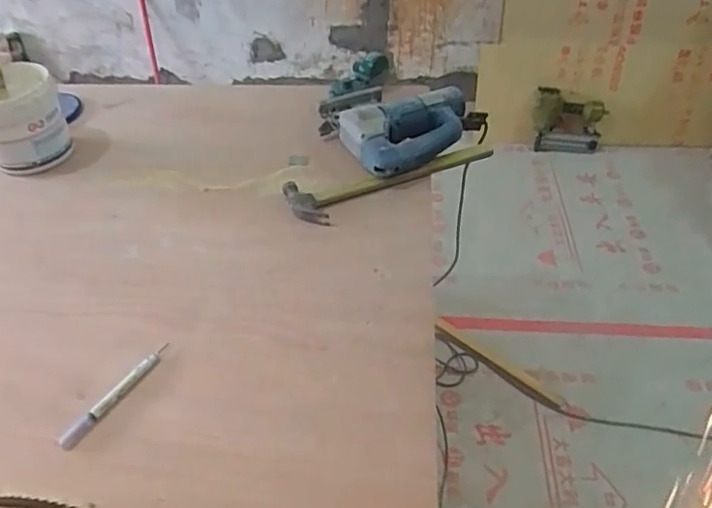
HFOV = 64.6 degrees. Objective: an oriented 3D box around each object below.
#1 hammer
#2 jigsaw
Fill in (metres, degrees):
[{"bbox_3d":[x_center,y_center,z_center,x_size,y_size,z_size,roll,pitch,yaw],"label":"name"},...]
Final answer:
[{"bbox_3d":[0.072,-0.128,0.948,0.373,0.025,0.103,-16,45,-13],"label":"hammer"},{"bbox_3d":[0.104,-0.252,1.069,0.303,0.076,0.225,-27,49,-23],"label":"jigsaw"}]

